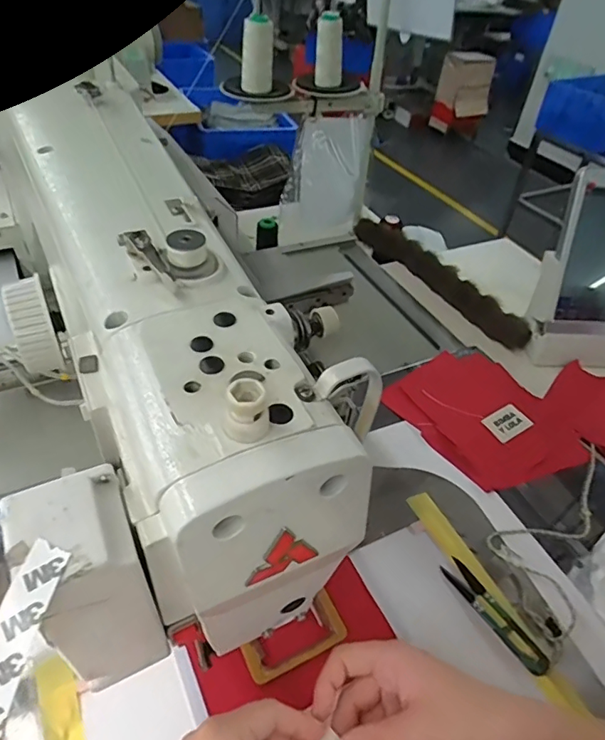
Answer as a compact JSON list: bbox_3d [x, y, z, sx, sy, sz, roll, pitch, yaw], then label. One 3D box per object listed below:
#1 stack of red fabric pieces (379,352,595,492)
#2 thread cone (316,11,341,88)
[{"bbox_3d":[0.212,0.053,0.591,0.169,0.016,0.189,-24,51,-29],"label":"stack of red fabric pieces"},{"bbox_3d":[0.045,-0.527,0.841,0.042,0.103,0.044,5,43,-3],"label":"thread cone"}]

